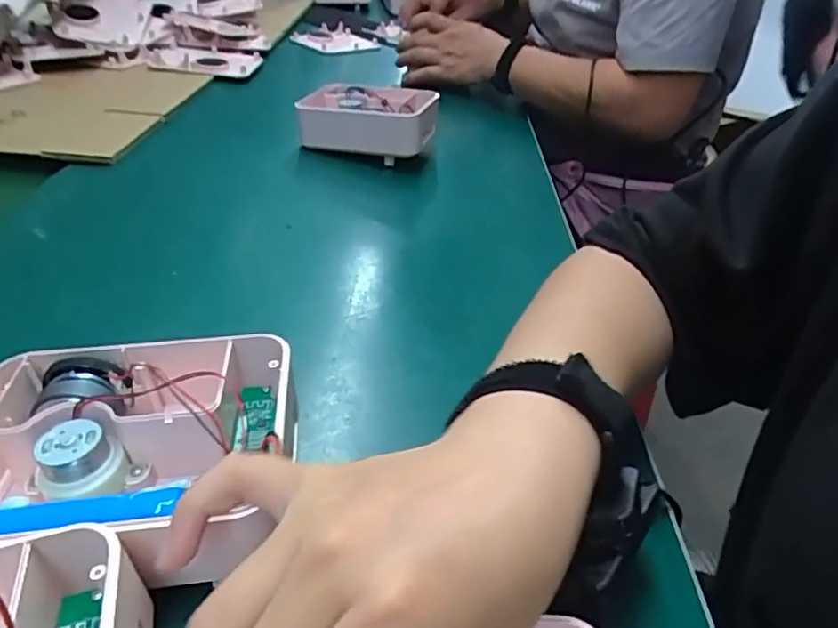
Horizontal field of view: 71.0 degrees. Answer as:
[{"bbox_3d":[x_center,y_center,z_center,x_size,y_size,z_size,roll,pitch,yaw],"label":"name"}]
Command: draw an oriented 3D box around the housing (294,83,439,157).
[{"bbox_3d":[-0.050,-0.203,0.612,0.130,0.052,0.085,12,34,12],"label":"housing"}]

